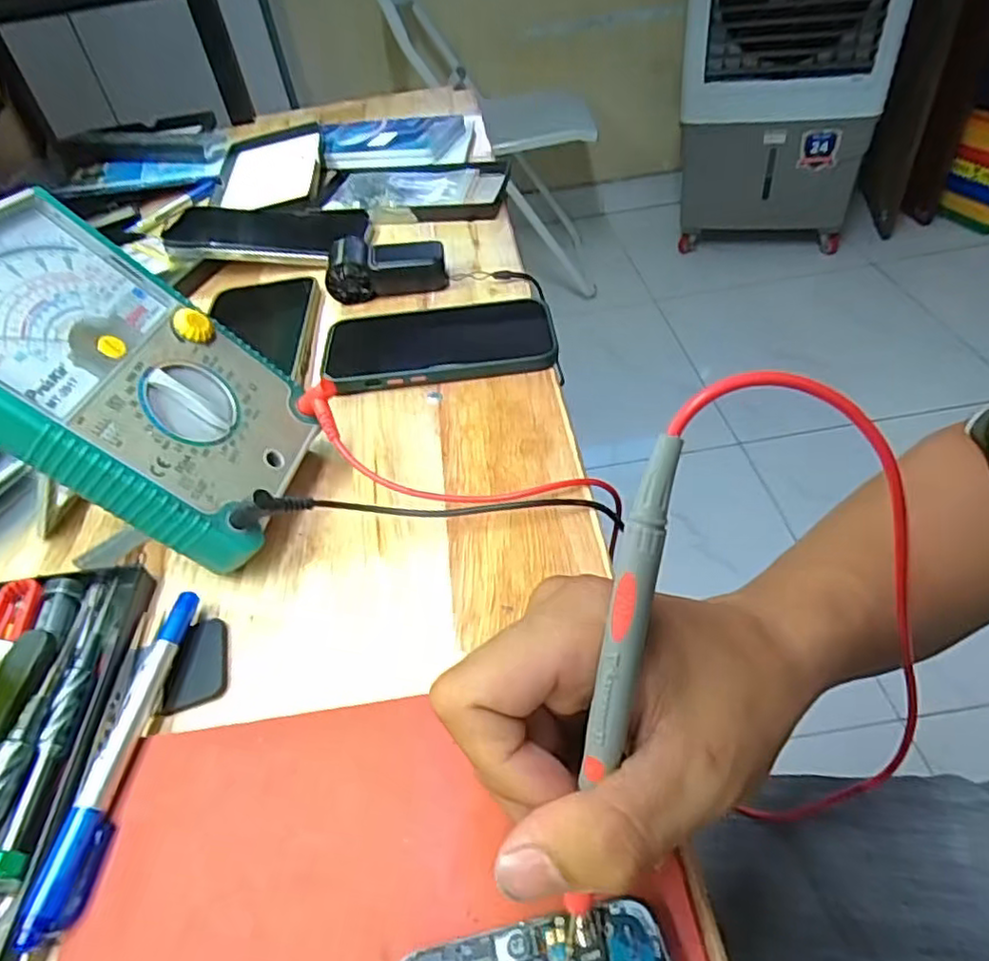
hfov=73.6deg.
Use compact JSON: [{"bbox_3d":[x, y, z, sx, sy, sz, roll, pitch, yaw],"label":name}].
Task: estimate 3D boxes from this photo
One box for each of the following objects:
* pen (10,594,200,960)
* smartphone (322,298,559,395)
[{"bbox_3d":[-0.137,0.098,0.249,0.014,0.014,0.129,-1,45,6],"label":"pen"},{"bbox_3d":[-0.036,-0.091,0.434,0.144,0.014,0.077,-7,44,-1],"label":"smartphone"}]

